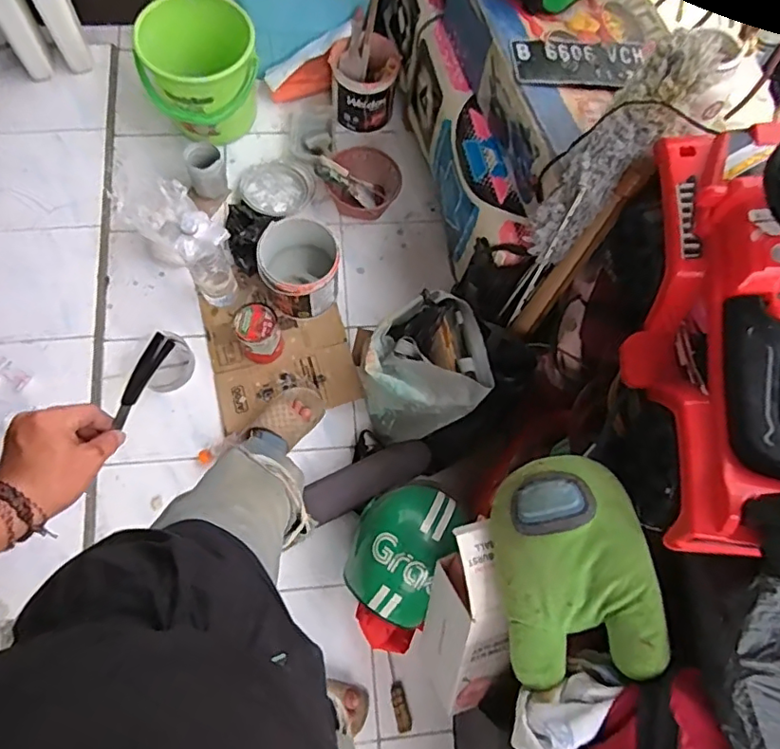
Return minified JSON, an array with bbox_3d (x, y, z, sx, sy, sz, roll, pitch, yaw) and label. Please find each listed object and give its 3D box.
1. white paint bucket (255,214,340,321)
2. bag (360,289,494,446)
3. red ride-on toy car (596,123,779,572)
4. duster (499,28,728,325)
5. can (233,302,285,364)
[{"bbox_3d":[-0.204,-0.240,1.279,0.168,0.159,0.174,1,72,-3],"label":"white paint bucket"},{"bbox_3d":[0.058,-0.008,1.173,0.228,0.258,0.262,-16,73,-8],"label":"bag"},{"bbox_3d":[0.509,-0.055,0.733,0.308,0.353,0.599,12,72,1],"label":"red ride-on toy car"},{"bbox_3d":[0.334,-0.319,0.957,0.111,0.537,0.086,41,34,12],"label":"duster"},{"bbox_3d":[-0.292,-0.089,1.249,0.095,0.115,0.098,1,72,-3],"label":"can"}]

